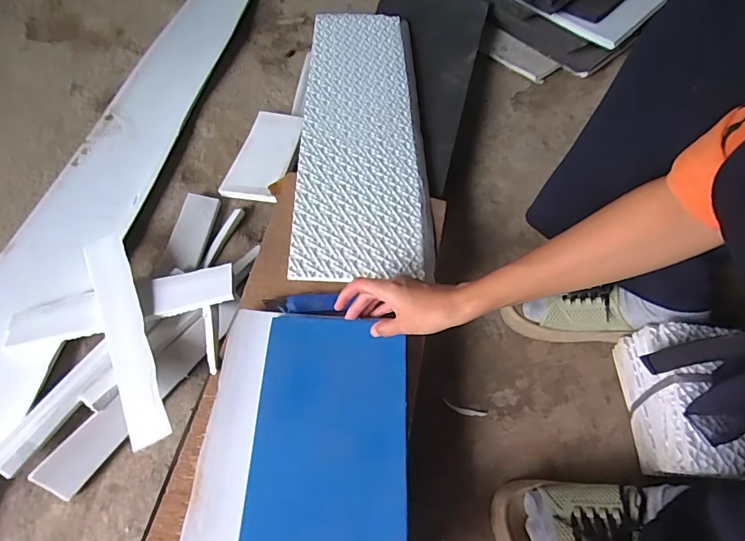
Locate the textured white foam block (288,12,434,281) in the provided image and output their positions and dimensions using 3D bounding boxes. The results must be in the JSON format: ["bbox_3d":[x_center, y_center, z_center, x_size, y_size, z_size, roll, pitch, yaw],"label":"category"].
[{"bbox_3d":[-0.012,-0.224,0.672,0.177,0.016,0.540,1,60,-2],"label":"textured white foam block"}]

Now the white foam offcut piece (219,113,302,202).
[{"bbox_3d":[-0.169,-0.183,0.707,0.084,0.034,0.165,15,61,6],"label":"white foam offcut piece"}]

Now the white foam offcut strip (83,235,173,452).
[{"bbox_3d":[-0.300,0.074,0.531,0.053,0.011,0.279,-29,65,0],"label":"white foam offcut strip"}]

